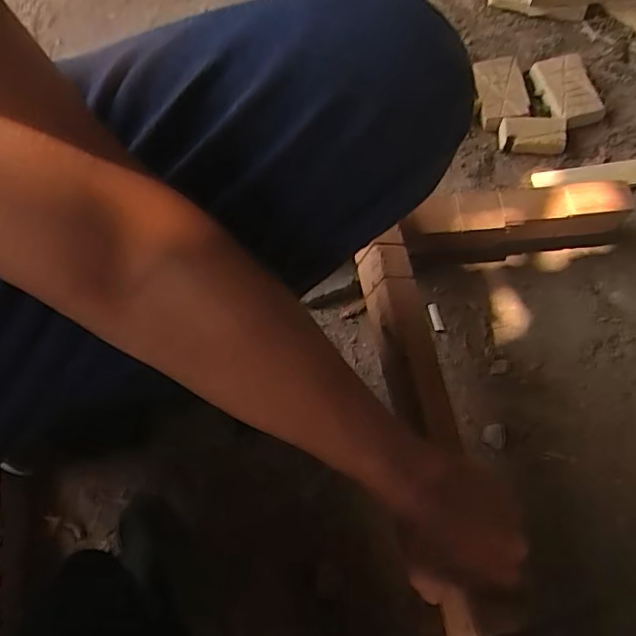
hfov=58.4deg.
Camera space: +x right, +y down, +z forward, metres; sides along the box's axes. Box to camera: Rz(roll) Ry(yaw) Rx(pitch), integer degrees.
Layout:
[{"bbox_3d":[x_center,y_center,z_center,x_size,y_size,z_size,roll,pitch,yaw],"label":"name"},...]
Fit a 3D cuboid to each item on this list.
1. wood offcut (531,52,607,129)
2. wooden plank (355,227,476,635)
[{"bbox_3d":[0.301,-0.273,0.683,0.063,0.019,0.097,-11,69,-2],"label":"wood offcut"},{"bbox_3d":[0.094,0.151,0.403,0.052,0.043,0.479,-9,64,-1],"label":"wooden plank"}]

